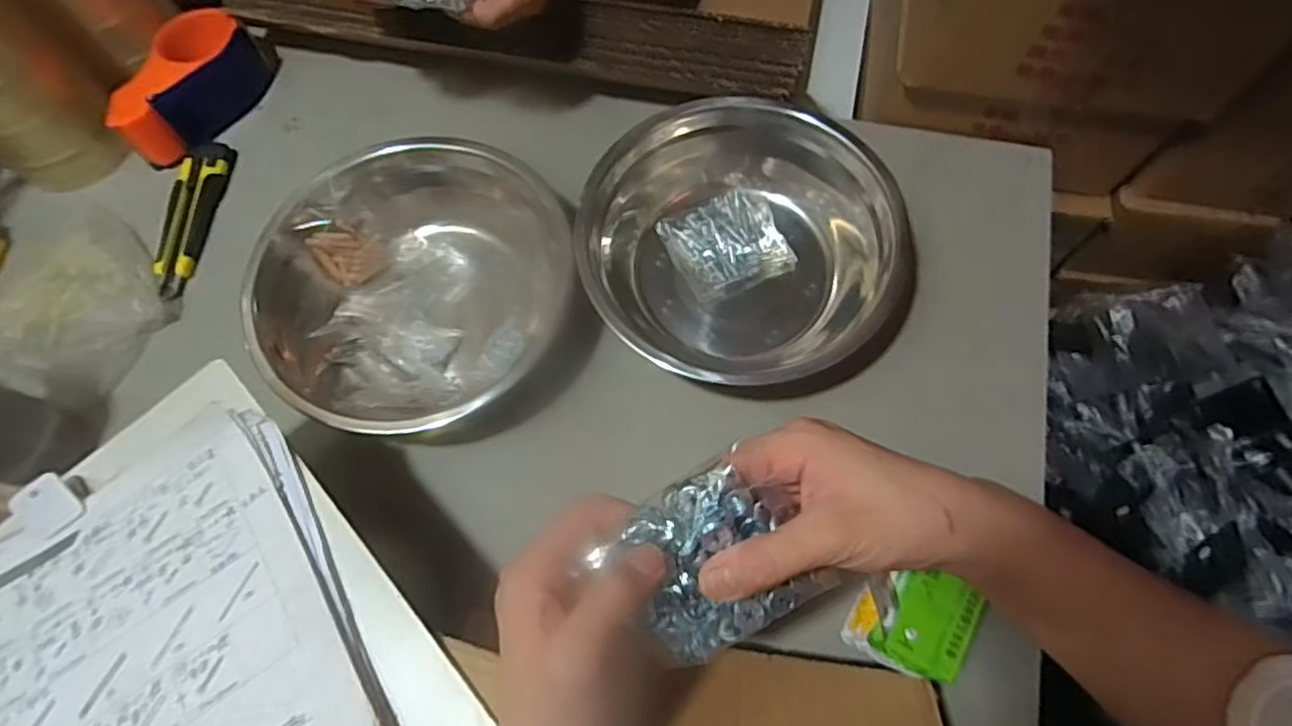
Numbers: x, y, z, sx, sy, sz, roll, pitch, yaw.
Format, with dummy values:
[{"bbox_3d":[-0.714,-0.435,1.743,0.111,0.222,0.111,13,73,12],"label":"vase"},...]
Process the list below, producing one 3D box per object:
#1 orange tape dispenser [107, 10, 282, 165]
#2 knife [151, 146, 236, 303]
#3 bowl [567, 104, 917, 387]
[{"bbox_3d":[-0.436,-0.267,0.649,0.088,0.053,0.161,32,73,14],"label":"orange tape dispenser"},{"bbox_3d":[-0.417,-0.137,0.616,0.040,0.018,0.161,-2,69,2],"label":"knife"},{"bbox_3d":[0.082,-0.093,0.564,0.238,0.096,0.220,-1,69,3],"label":"bowl"}]

